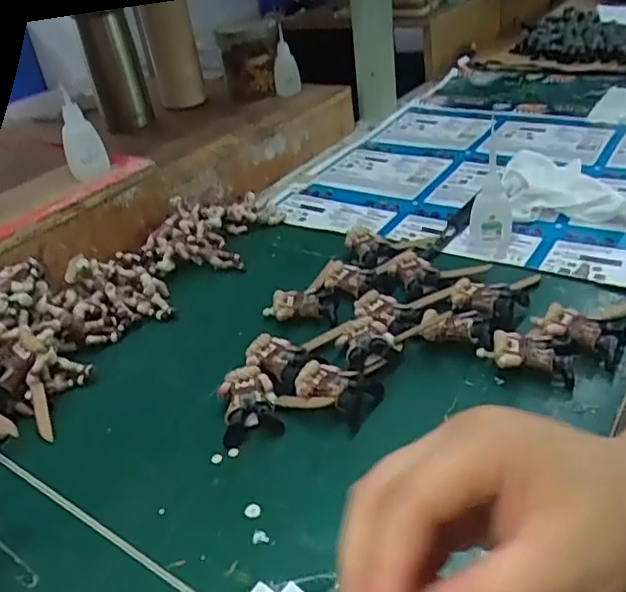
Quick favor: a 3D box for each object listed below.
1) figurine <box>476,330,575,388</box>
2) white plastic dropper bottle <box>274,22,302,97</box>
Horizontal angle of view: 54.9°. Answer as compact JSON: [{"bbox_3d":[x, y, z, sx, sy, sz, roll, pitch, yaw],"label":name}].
[{"bbox_3d":[0.142,0.040,0.402,0.059,0.019,0.028,6,36,19],"label":"figurine"},{"bbox_3d":[-0.037,-0.314,0.808,0.034,0.092,0.031,-8,34,-1],"label":"white plastic dropper bottle"}]

